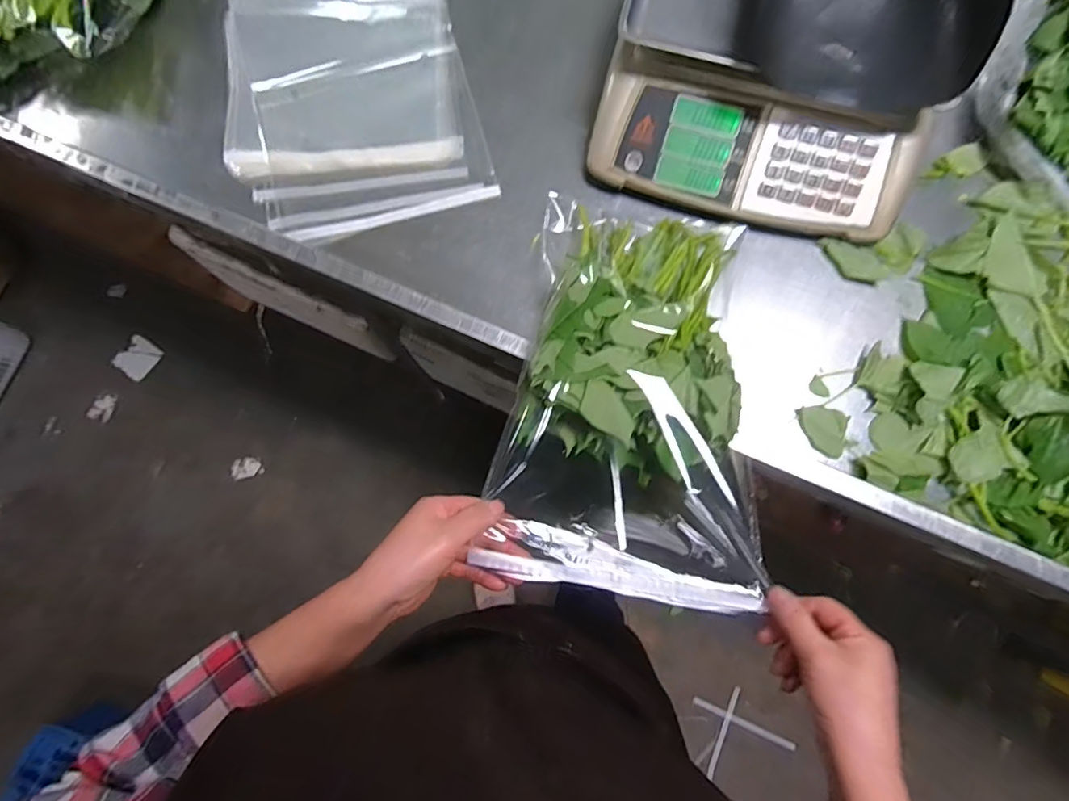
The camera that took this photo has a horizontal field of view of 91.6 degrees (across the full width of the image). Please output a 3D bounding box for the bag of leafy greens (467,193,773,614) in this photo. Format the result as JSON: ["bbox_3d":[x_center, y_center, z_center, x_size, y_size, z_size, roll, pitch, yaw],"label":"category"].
[{"bbox_3d":[0.098,-0.028,0.492,0.219,0.115,0.386,11,79,1],"label":"bag of leafy greens"}]

